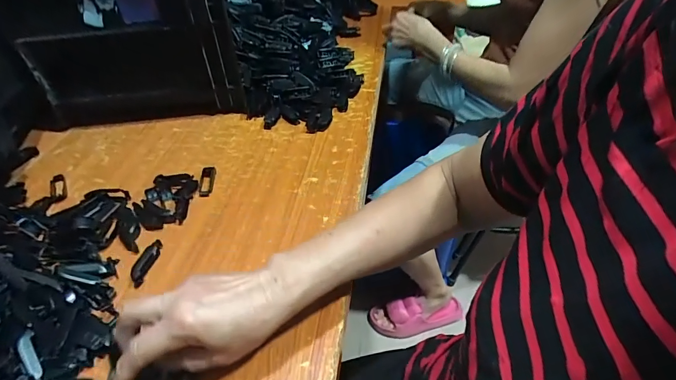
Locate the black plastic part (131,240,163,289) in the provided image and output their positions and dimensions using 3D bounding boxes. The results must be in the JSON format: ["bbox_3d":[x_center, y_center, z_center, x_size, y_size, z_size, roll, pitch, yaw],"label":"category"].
[{"bbox_3d":[-0.218,0.082,0.433,0.015,0.011,0.056,5,43,6],"label":"black plastic part"}]

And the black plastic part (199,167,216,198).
[{"bbox_3d":[-0.183,-0.014,0.532,0.017,0.007,0.055,-5,43,-5],"label":"black plastic part"}]

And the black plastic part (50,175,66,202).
[{"bbox_3d":[-0.388,-0.003,0.530,0.017,0.007,0.055,-22,47,-22],"label":"black plastic part"}]

